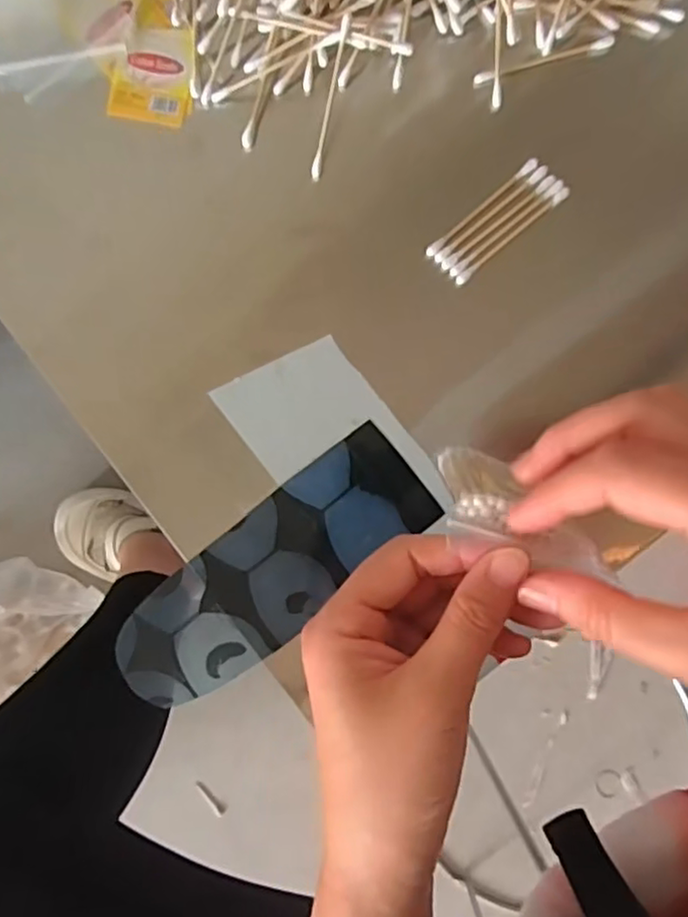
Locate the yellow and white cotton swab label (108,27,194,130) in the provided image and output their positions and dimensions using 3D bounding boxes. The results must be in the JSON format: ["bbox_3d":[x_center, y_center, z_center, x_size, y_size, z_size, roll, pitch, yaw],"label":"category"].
[{"bbox_3d":[-0.097,-0.195,0.333,0.040,0.004,0.047,7,93,0],"label":"yellow and white cotton swab label"}]

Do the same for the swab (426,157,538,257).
[{"bbox_3d":[0.069,-0.126,0.329,0.070,0.006,0.006,-40,87,0],"label":"swab"}]

